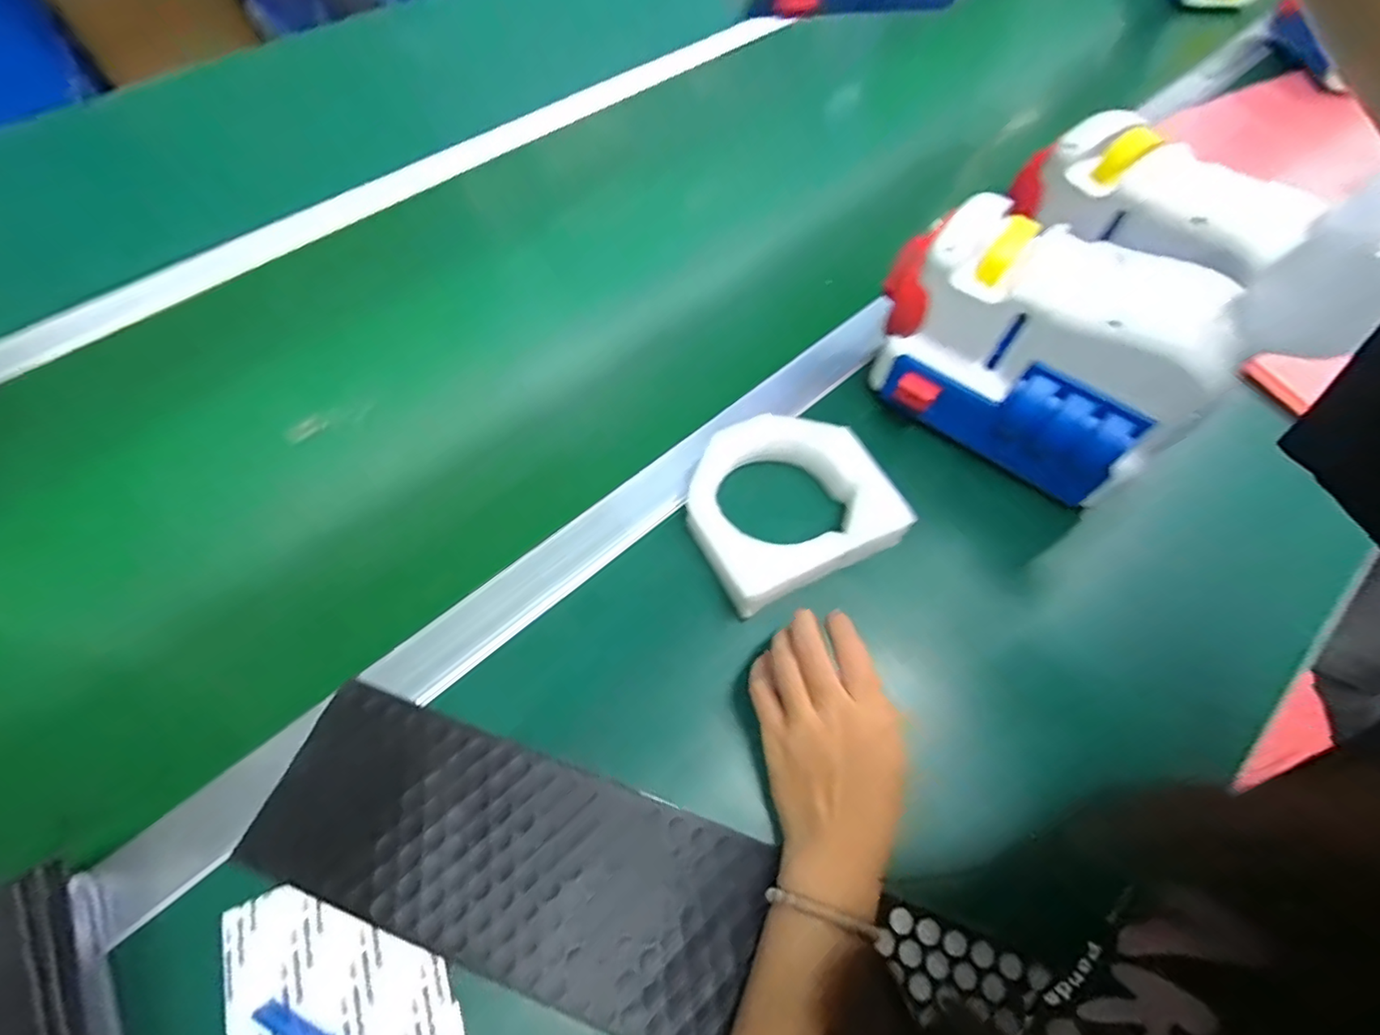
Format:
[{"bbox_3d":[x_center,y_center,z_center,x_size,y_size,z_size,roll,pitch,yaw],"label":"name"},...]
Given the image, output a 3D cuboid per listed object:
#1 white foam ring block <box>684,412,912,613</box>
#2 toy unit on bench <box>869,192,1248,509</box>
[{"bbox_3d":[0.062,-0.012,0.390,0.129,0.035,0.118,-21,62,-15],"label":"white foam ring block"},{"bbox_3d":[0.226,-0.107,0.377,0.188,0.138,0.081,27,61,13],"label":"toy unit on bench"}]

